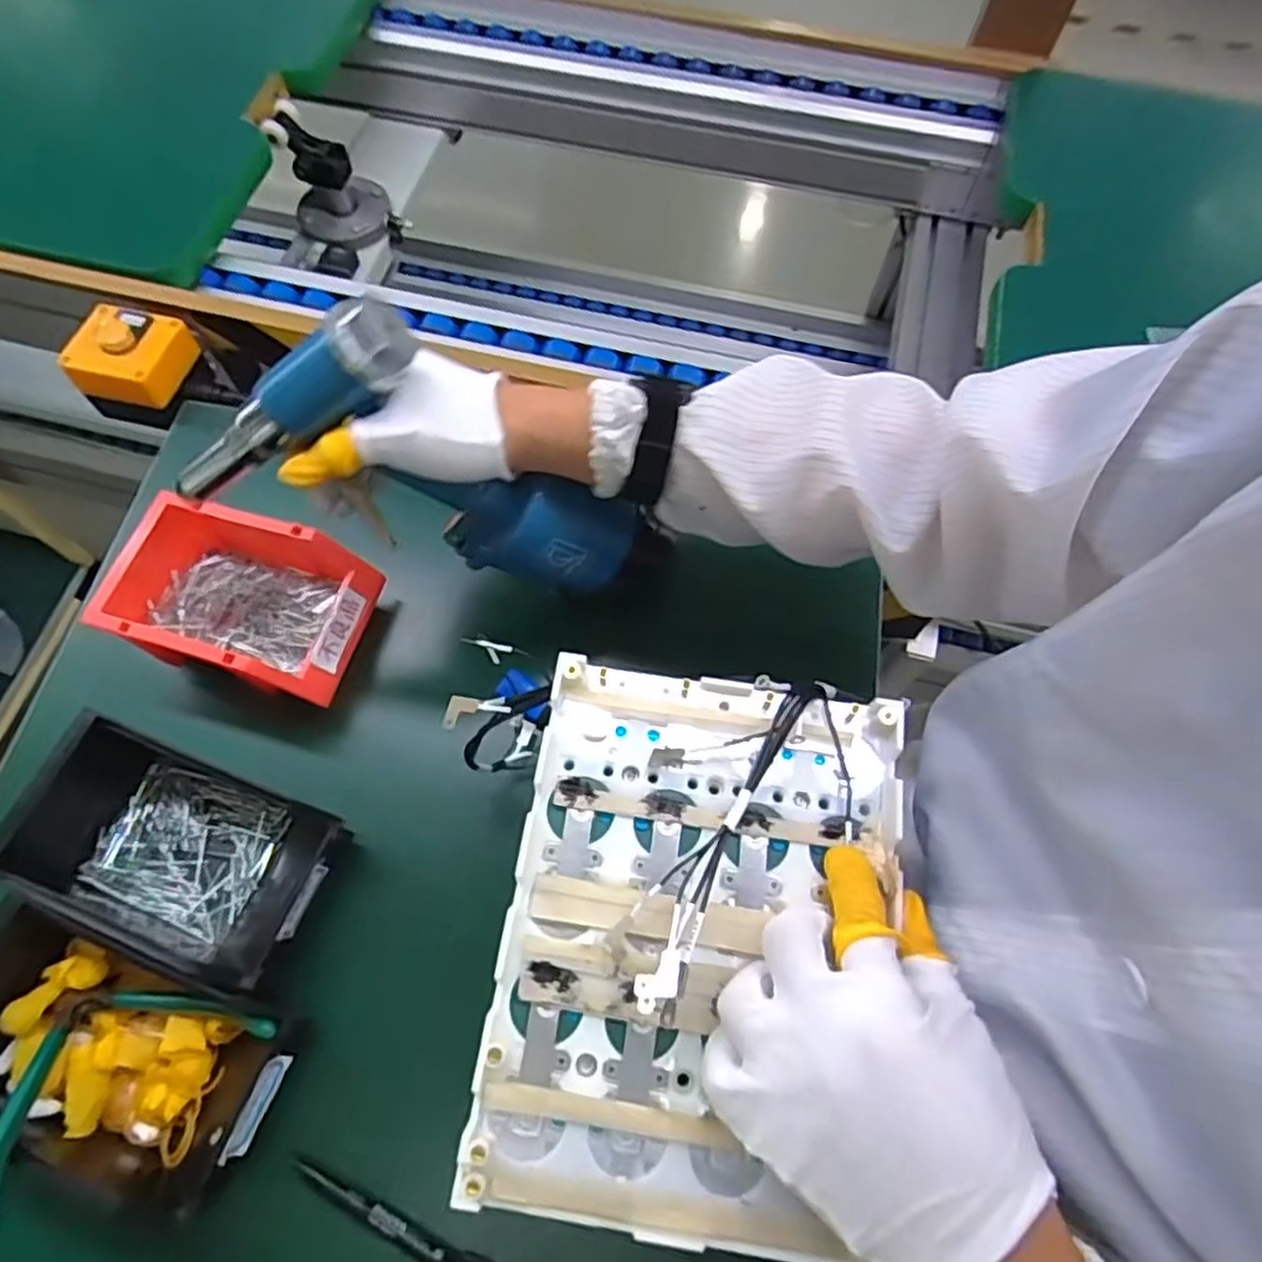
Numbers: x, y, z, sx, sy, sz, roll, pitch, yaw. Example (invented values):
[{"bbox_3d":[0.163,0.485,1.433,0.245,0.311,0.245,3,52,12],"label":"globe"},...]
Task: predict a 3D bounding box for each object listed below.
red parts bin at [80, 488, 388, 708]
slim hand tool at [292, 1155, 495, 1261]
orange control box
[{"bbox_3d":[-0.278,-0.019,0.522,0.176,0.076,0.116,17,68,7],"label":"red parts bin"},{"bbox_3d":[-0.125,0.333,0.406,0.143,0.011,0.019,22,68,9],"label":"slim hand tool"},{"bbox_3d":[-0.430,-0.238,0.641,0.080,0.059,0.076,10,67,4],"label":"orange control box"}]

